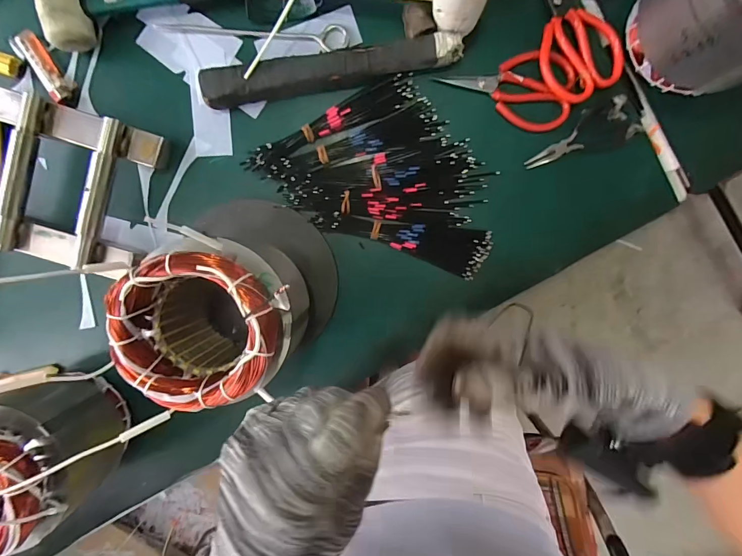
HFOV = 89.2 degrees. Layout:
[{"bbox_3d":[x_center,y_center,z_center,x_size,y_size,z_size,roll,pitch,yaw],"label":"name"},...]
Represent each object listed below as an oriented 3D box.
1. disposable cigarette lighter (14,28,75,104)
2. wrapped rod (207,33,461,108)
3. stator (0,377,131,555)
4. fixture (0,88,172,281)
[{"bbox_3d":[-0.382,-0.248,0.442,0.028,0.017,0.089,-36,94,4],"label":"disposable cigarette lighter"},{"bbox_3d":[-0.045,-0.235,0.428,0.289,0.029,0.038,-9,95,2],"label":"wrapped rod"},{"bbox_3d":[-0.357,0.186,0.394,0.124,0.157,0.124,0,95,1],"label":"stator"},{"bbox_3d":[-0.355,-0.104,0.438,0.187,0.045,0.178,18,96,0],"label":"fixture"}]

